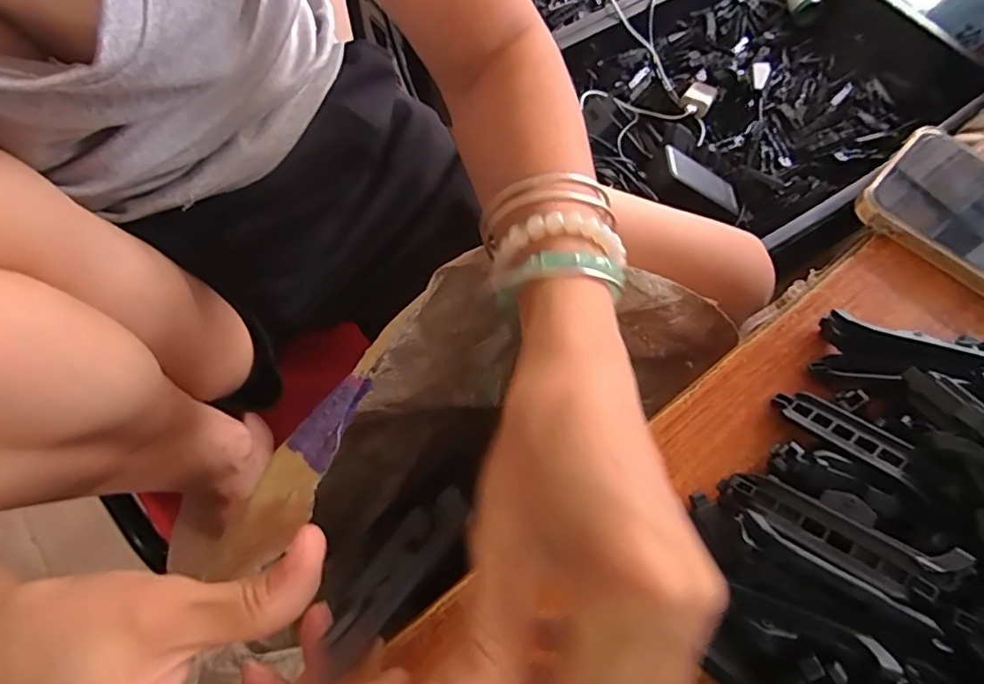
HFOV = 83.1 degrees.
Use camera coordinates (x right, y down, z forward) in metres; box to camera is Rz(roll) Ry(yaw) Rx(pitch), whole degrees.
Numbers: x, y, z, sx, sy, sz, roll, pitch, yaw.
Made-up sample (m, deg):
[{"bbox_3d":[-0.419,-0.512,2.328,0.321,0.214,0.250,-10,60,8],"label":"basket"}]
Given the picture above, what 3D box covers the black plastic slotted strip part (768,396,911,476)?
[{"bbox_3d":[0.152,0.038,0.244,0.017,0.004,0.054,-40,50,-18],"label":"black plastic slotted strip part"}]

